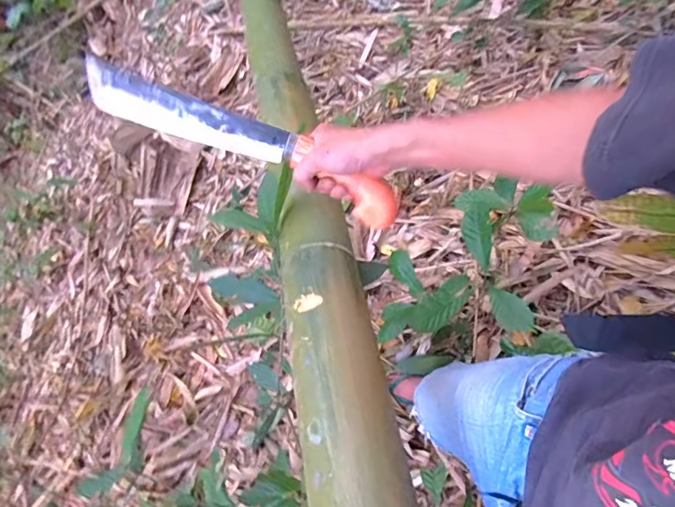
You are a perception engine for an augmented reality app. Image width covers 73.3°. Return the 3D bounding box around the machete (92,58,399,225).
[{"bbox_3d":[-0.108,-0.130,0.559,0.395,0.035,0.065,23,116,-1],"label":"machete"}]

